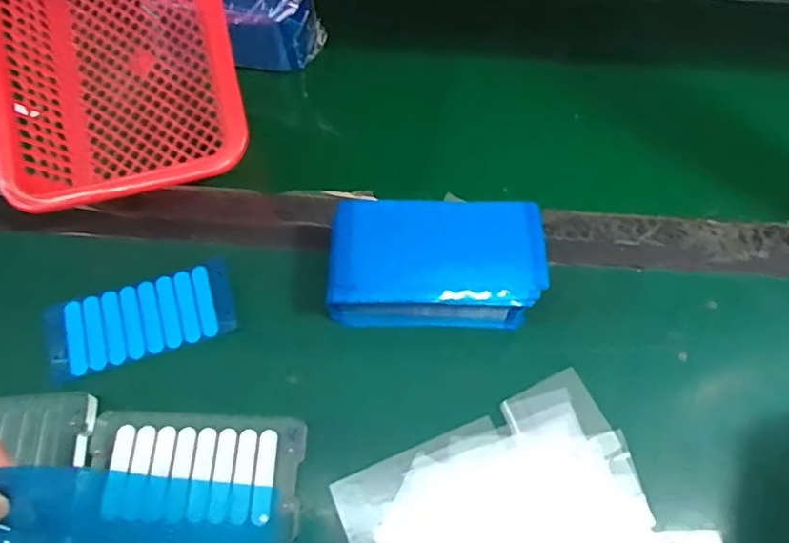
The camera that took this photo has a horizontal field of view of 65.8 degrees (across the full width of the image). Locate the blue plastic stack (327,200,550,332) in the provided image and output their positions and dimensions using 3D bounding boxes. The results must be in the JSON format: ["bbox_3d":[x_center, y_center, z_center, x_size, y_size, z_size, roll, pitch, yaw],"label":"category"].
[{"bbox_3d":[0.022,-0.001,0.376,0.131,0.063,0.069,-2,64,-2],"label":"blue plastic stack"}]

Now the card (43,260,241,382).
[{"bbox_3d":[-0.163,0.030,0.395,0.114,0.008,0.052,-18,66,-10],"label":"card"}]

